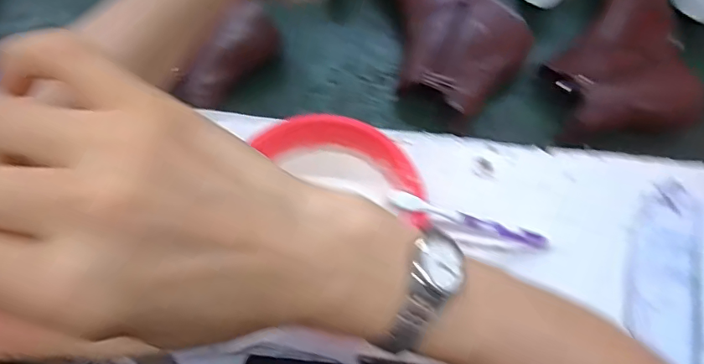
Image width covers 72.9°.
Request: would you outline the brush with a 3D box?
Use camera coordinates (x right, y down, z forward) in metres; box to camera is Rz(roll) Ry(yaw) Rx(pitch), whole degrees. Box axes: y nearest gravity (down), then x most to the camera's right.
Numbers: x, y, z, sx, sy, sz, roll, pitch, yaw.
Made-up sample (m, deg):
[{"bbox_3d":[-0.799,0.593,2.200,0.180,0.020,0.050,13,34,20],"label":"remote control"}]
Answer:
[{"bbox_3d":[0.113,0.038,0.449,0.171,0.015,0.017,17,68,-18],"label":"brush"}]

